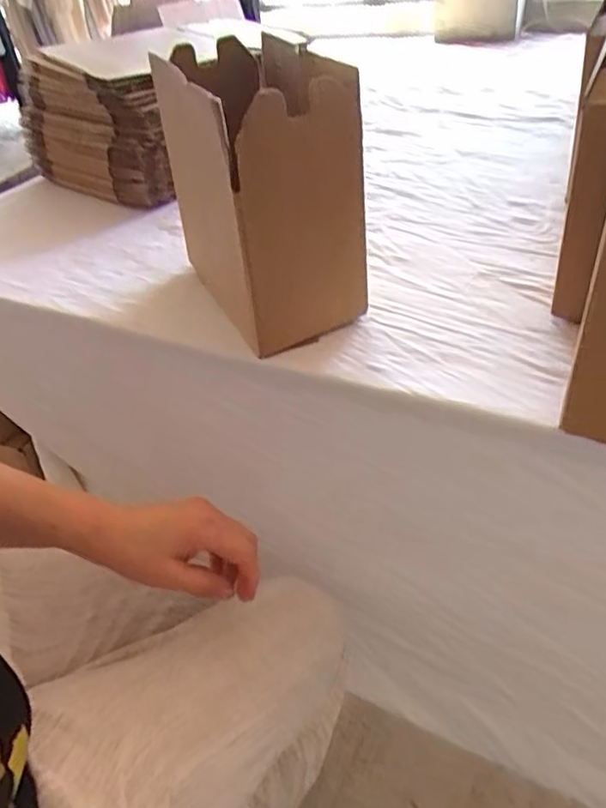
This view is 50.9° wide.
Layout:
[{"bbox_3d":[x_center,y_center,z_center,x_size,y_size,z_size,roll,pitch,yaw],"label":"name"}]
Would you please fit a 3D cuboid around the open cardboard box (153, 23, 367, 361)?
[{"bbox_3d":[-0.032,-0.168,0.512,0.097,0.185,0.184,-21,40,-16],"label":"open cardboard box"}]

